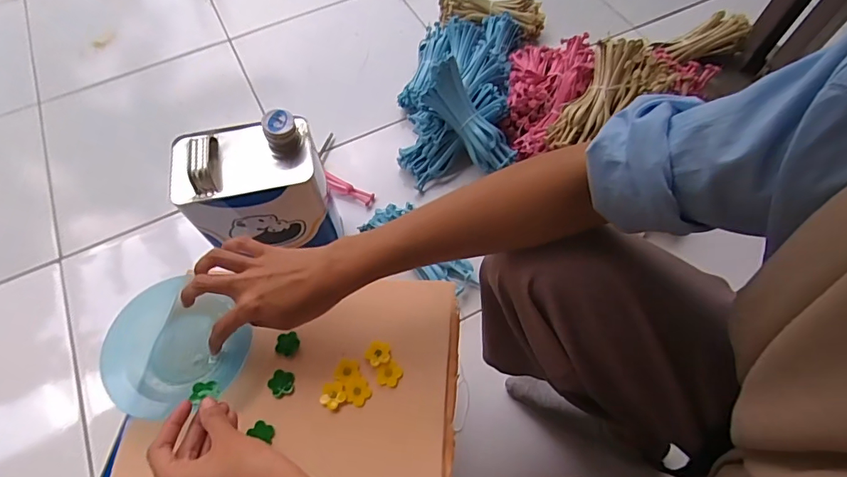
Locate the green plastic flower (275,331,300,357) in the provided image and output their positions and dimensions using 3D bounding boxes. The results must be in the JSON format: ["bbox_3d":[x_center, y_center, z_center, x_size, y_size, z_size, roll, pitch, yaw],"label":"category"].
[{"bbox_3d":[-0.129,0.100,0.439,0.022,0.004,0.022,2,62,2],"label":"green plastic flower"}]

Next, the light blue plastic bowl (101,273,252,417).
[{"bbox_3d":[-0.229,0.103,0.422,0.113,0.019,0.112,37,62,2],"label":"light blue plastic bowl"}]

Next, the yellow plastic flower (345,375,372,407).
[{"bbox_3d":[-0.060,0.139,0.420,0.022,0.004,0.024,-1,62,1],"label":"yellow plastic flower"}]

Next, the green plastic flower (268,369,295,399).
[{"bbox_3d":[-0.130,0.133,0.422,0.023,0.004,0.023,4,62,4],"label":"green plastic flower"}]

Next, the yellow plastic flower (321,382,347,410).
[{"bbox_3d":[-0.082,0.141,0.416,0.022,0.004,0.022,-1,62,1],"label":"yellow plastic flower"}]

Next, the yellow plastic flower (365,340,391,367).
[{"bbox_3d":[-0.042,0.108,0.438,0.024,0.006,0.024,-1,62,1],"label":"yellow plastic flower"}]

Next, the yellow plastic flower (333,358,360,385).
[{"bbox_3d":[-0.071,0.122,0.426,0.022,0.004,0.021,-1,62,1],"label":"yellow plastic flower"}]

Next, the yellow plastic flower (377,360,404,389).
[{"bbox_3d":[-0.031,0.124,0.425,0.023,0.004,0.023,10,82,11],"label":"yellow plastic flower"}]

